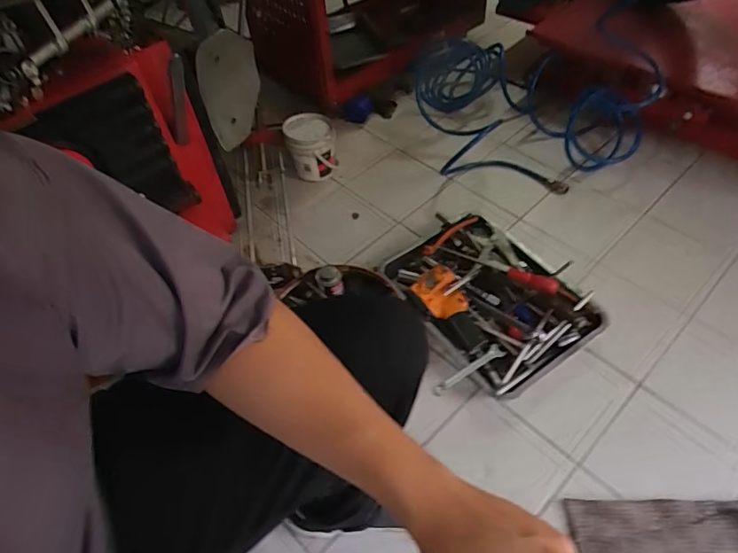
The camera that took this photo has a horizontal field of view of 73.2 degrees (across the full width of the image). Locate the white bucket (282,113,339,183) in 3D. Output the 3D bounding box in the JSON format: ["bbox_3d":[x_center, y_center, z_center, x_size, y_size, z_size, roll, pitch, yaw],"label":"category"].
[{"bbox_3d":[-0.135,-0.302,1.200,0.114,0.137,0.116,-2,52,3],"label":"white bucket"}]

